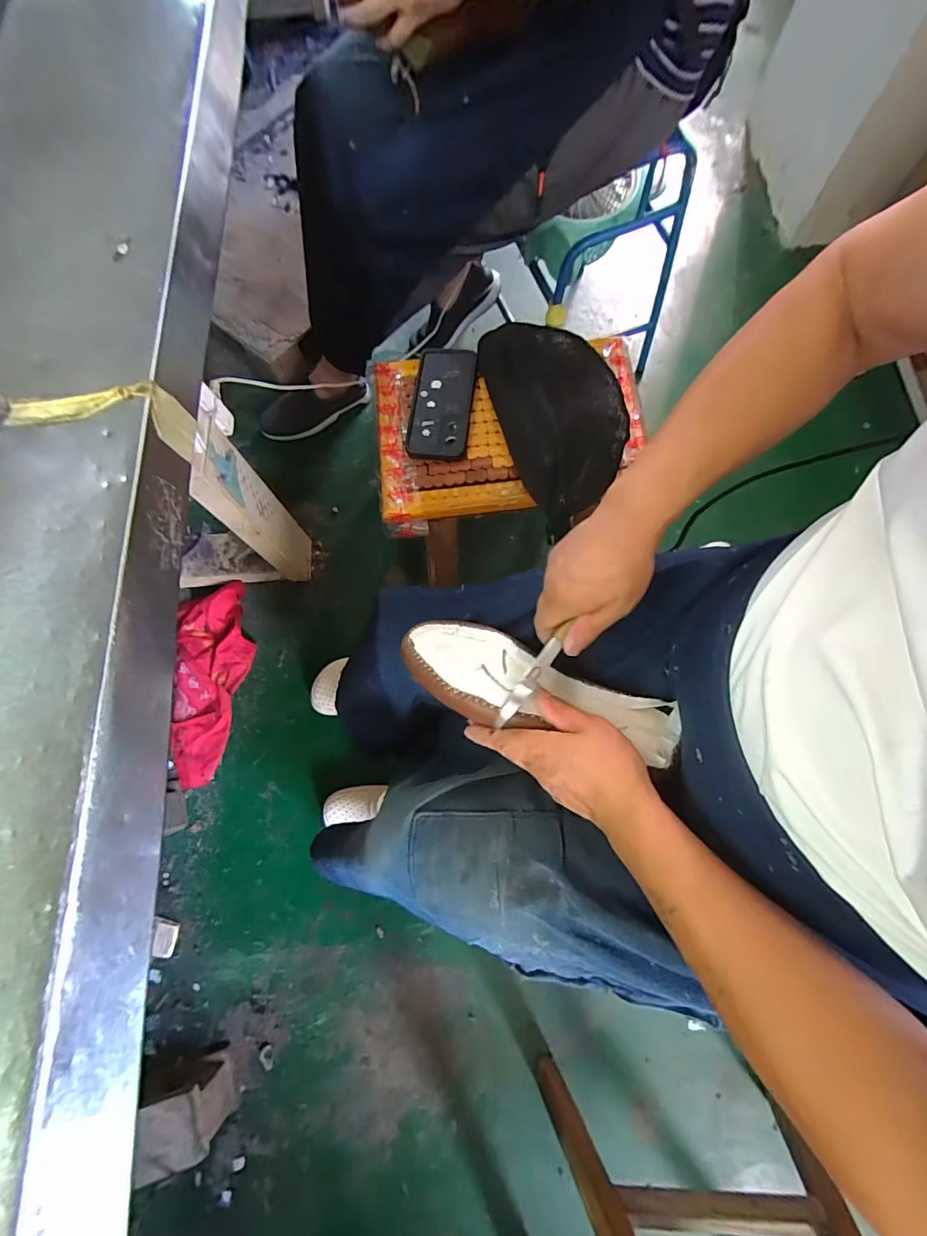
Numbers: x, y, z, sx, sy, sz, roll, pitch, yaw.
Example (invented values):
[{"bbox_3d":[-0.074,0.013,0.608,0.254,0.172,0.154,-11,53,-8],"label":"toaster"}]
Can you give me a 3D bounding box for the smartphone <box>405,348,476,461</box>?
[{"bbox_3d":[-0.029,-0.291,0.633,0.079,0.015,0.164,8,77,1],"label":"smartphone"}]

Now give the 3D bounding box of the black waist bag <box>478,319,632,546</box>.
[{"bbox_3d":[0.120,-0.273,0.608,0.154,0.066,0.299,-14,74,-3],"label":"black waist bag"}]

